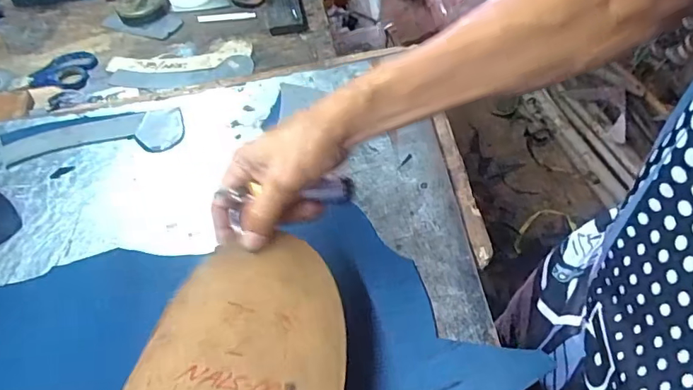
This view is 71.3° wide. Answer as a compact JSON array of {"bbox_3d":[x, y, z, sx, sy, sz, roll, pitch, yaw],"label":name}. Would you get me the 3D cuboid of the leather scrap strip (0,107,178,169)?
[{"bbox_3d":[-0.313,-0.070,0.599,0.215,0.006,0.059,-9,61,-1],"label":"leather scrap strip"}]

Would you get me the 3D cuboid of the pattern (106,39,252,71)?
[{"bbox_3d":[-0.244,-0.199,0.707,0.208,0.005,0.056,-7,55,0],"label":"pattern"}]

